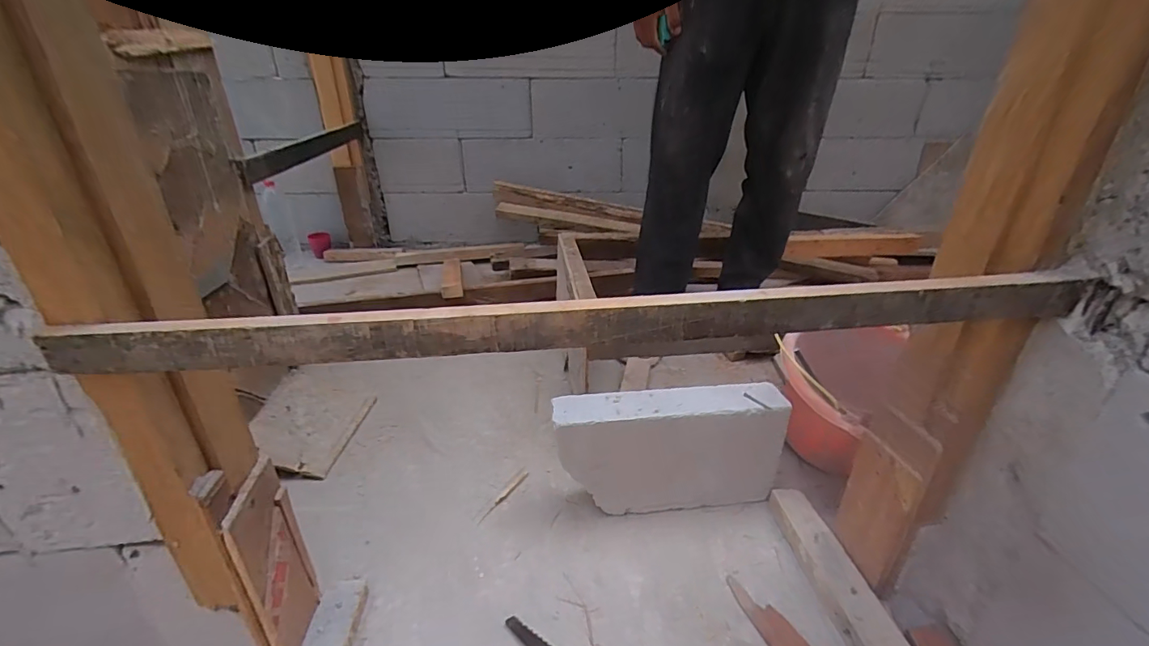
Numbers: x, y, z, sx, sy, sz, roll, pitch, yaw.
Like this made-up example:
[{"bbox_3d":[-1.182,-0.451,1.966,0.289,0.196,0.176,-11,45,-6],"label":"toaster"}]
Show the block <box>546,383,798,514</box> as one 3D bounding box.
[{"bbox_3d":[0.153,0.208,0.809,0.364,0.196,0.079,-4,27,-5],"label":"block"}]

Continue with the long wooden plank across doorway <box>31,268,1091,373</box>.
[{"bbox_3d":[0.050,-0.003,0.412,0.843,0.052,0.015,-5,27,-6],"label":"long wooden plank across doorway"}]

